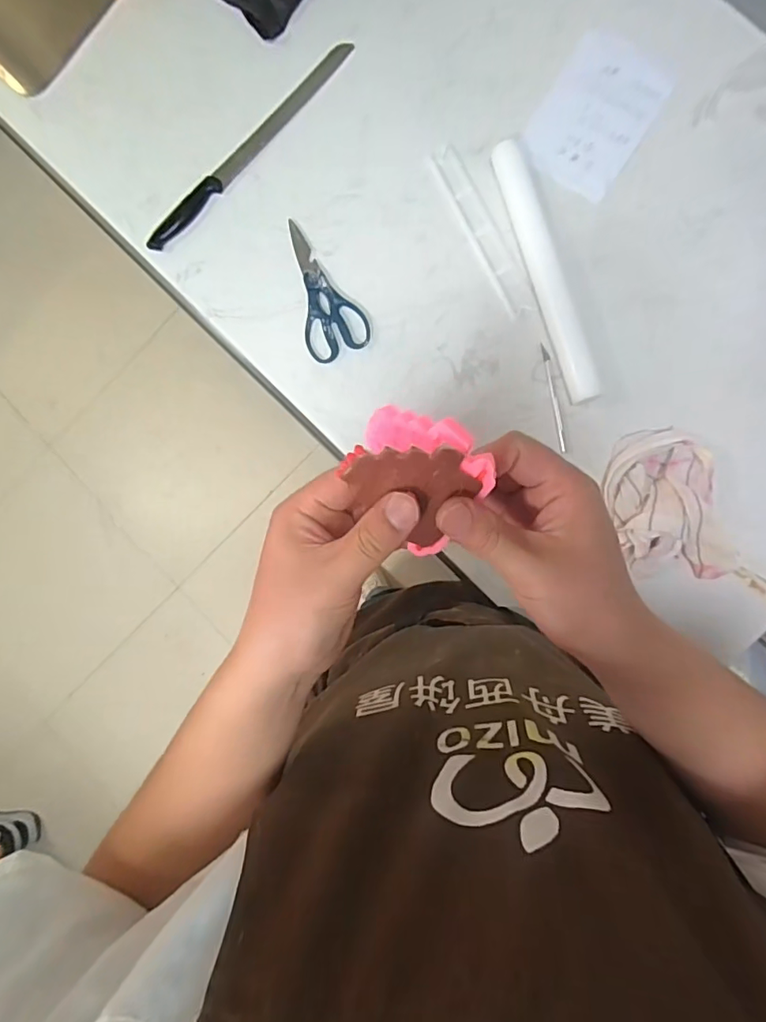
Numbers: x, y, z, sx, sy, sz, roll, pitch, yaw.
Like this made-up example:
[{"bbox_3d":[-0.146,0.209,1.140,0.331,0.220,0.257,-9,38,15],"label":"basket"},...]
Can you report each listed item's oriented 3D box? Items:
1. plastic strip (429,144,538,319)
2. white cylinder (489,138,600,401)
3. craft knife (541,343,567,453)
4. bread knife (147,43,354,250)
[{"bbox_3d":[0.120,-0.340,0.618,0.034,0.004,0.222,-26,86,3],"label":"plastic strip"},{"bbox_3d":[0.194,-0.283,0.606,0.035,0.028,0.317,-17,87,3],"label":"white cylinder"},{"bbox_3d":[0.207,-0.136,0.615,0.009,0.006,0.132,-10,87,3],"label":"craft knife"},{"bbox_3d":[-0.172,-0.467,0.655,0.032,0.012,0.350,44,91,4],"label":"bread knife"}]

